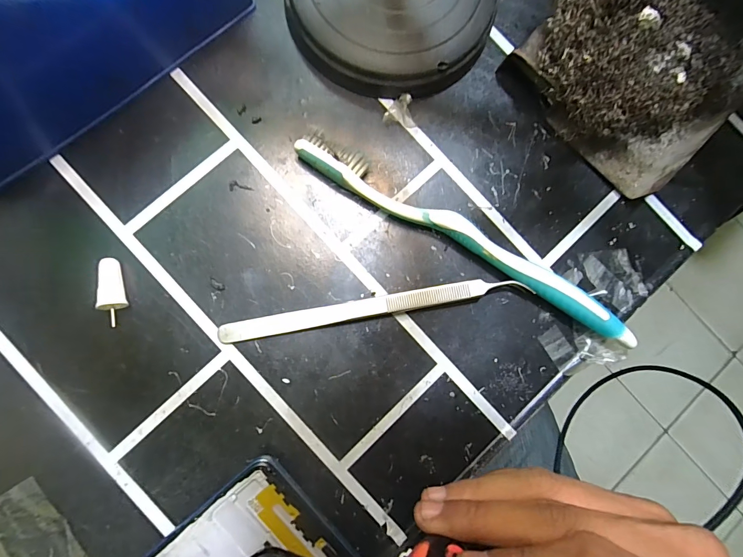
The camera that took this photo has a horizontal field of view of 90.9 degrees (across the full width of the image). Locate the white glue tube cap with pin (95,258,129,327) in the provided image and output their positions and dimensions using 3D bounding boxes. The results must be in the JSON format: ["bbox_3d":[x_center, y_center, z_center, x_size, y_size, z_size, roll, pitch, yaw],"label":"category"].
[{"bbox_3d":[-0.118,0.005,0.166,0.008,0.009,0.030,-8,85,-5],"label":"white glue tube cap with pin"}]

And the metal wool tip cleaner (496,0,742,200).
[{"bbox_3d":[0.126,-0.105,0.172,0.107,0.056,0.087,39,83,0],"label":"metal wool tip cleaner"}]

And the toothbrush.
[{"bbox_3d":[0.045,-0.018,0.178,0.179,0.017,0.015,30,83,-1],"label":"toothbrush"}]

